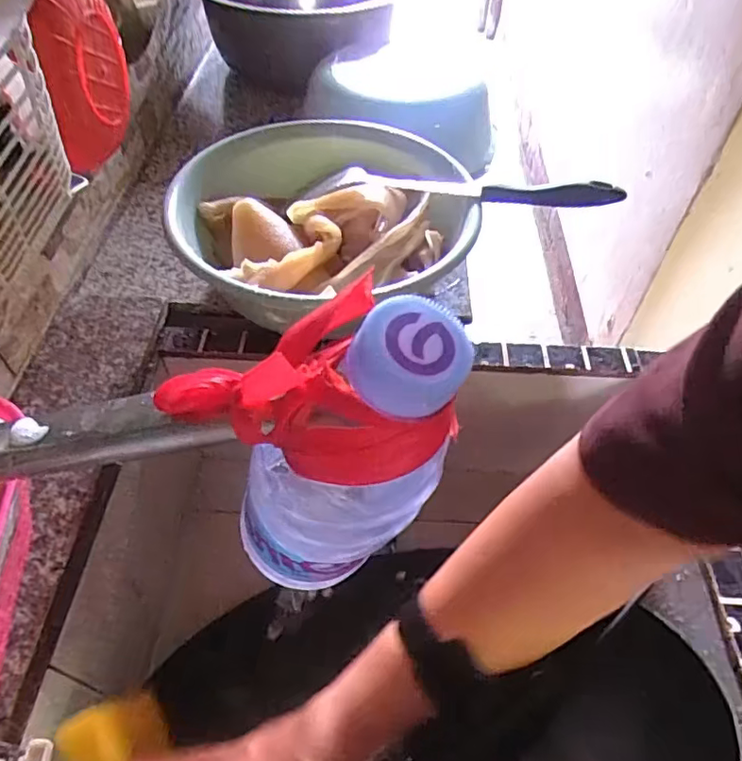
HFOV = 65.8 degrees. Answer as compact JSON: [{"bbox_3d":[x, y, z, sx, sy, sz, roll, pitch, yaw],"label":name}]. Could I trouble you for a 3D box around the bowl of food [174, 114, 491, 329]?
[{"bbox_3d":[-0.046,-0.160,0.607,0.294,0.103,0.293,-11,53,-11],"label":"bowl of food"}]

